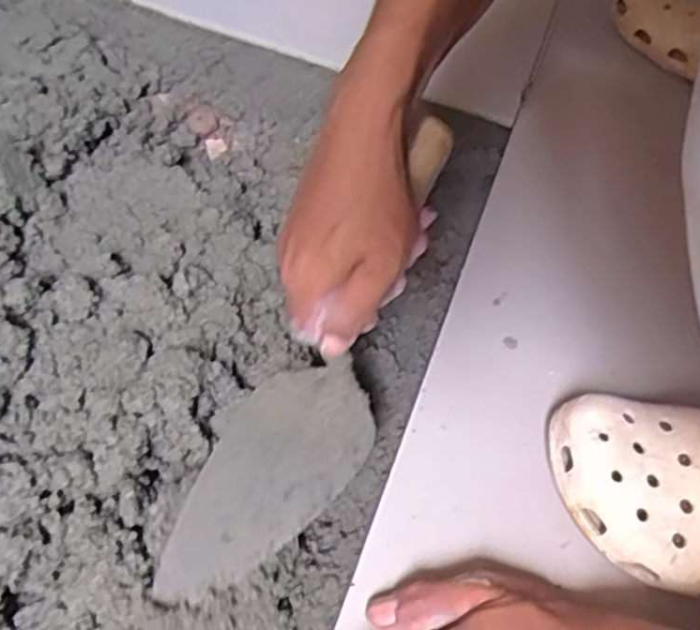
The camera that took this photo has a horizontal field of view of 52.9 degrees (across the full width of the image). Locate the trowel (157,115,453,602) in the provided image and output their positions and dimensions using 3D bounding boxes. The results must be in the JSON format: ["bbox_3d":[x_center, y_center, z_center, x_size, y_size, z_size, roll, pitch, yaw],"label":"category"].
[{"bbox_3d":[-0.011,0.030,0.414,0.082,0.064,0.291,29,85,13],"label":"trowel"}]

